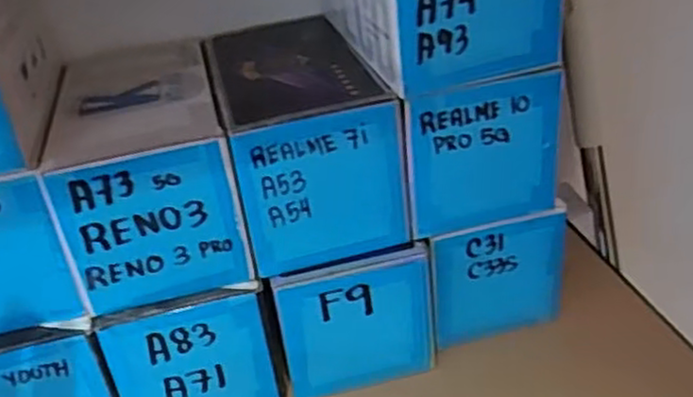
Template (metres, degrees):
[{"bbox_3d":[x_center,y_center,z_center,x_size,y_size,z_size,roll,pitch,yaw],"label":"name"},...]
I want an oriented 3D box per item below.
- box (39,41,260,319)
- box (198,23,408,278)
[{"bbox_3d":[-0.125,-0.023,0.463,0.094,0.094,0.169,-12,31,-10],"label":"box"},{"bbox_3d":[-0.033,-0.043,0.476,0.093,0.094,0.164,-13,31,-11],"label":"box"}]

